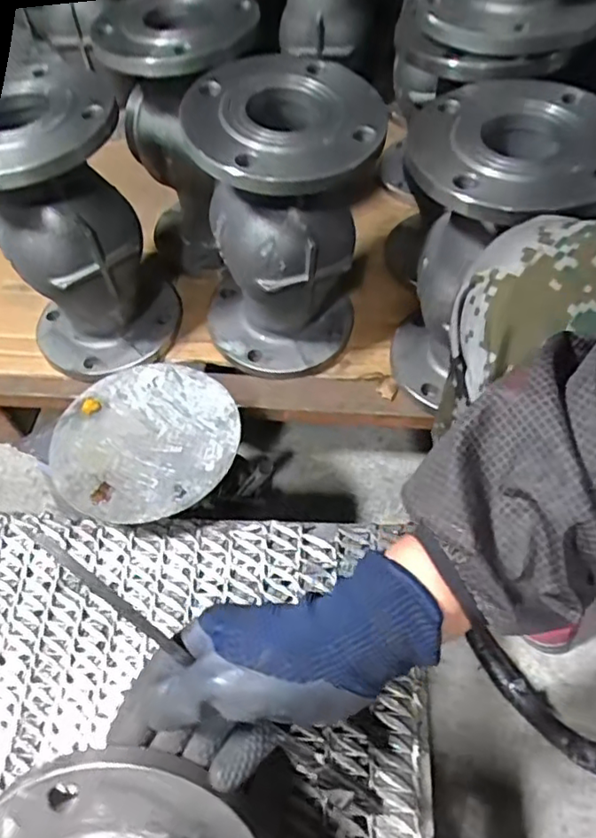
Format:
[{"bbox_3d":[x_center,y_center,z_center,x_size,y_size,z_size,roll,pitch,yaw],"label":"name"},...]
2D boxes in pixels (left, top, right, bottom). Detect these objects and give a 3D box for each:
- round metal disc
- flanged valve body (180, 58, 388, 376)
[{"bbox_3d":[-0.138,0.017,0.549,0.160,0.012,0.159,-2,55,3],"label":"round metal disc"},{"bbox_3d":[-0.015,-0.170,0.602,0.179,0.295,0.141,-10,55,-3],"label":"flanged valve body"}]

